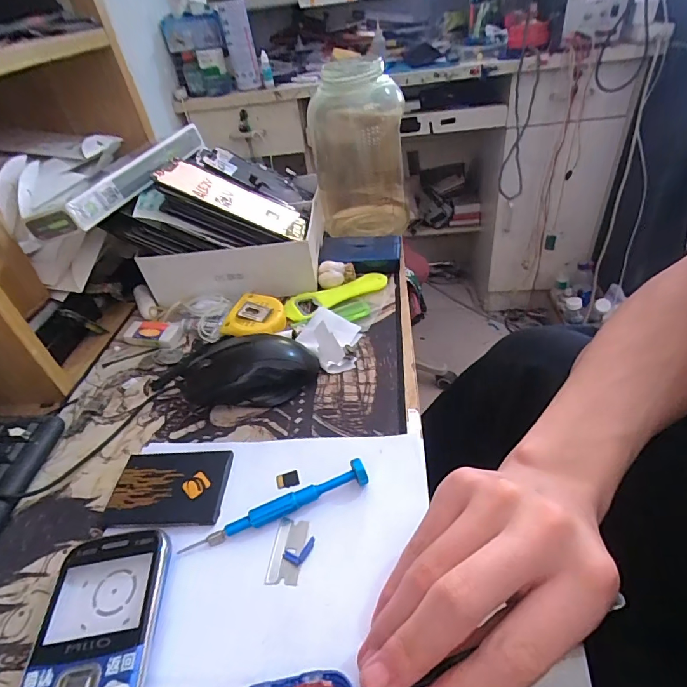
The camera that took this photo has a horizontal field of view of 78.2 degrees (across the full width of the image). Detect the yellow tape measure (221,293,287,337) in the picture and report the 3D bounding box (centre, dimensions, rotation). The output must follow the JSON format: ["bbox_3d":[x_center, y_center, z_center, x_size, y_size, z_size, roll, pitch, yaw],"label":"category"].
[{"bbox_3d":[-0.081,-0.025,0.401,0.053,0.019,0.056,9,44,19],"label":"yellow tape measure"}]

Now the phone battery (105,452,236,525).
[{"bbox_3d":[-0.118,0.097,0.288,0.076,0.005,0.054,-1,41,4],"label":"phone battery"}]

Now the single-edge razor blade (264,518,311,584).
[{"bbox_3d":[-0.033,0.121,0.249,0.018,0.004,0.037,4,42,9],"label":"single-edge razor blade"}]

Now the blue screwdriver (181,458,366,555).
[{"bbox_3d":[-0.040,0.102,0.264,0.116,0.014,0.013,-20,42,-12],"label":"blue screwdriver"}]

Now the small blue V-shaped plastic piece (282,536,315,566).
[{"bbox_3d":[-0.025,0.122,0.246,0.020,0.004,0.011,-19,42,-12],"label":"small blue V-shaped plastic piece"}]

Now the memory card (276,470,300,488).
[{"bbox_3d":[-0.038,0.093,0.287,0.015,0.004,0.011,-14,48,-10],"label":"memory card"}]

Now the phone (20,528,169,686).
[{"bbox_3d":[-0.127,0.157,0.209,0.062,0.012,0.122,-11,41,-3],"label":"phone"}]

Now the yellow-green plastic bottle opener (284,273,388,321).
[{"bbox_3d":[-0.006,-0.048,0.435,0.112,0.009,0.043,-17,42,-10],"label":"yellow-green plastic bottle opener"}]

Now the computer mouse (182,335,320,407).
[{"bbox_3d":[-0.079,0.021,0.348,0.110,0.034,0.052,-12,41,-4],"label":"computer mouse"}]

